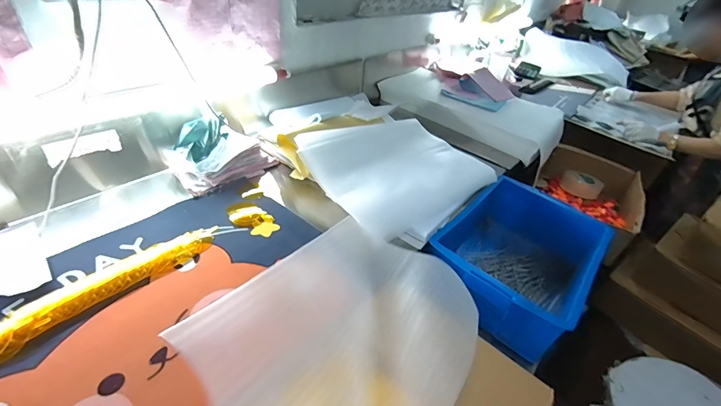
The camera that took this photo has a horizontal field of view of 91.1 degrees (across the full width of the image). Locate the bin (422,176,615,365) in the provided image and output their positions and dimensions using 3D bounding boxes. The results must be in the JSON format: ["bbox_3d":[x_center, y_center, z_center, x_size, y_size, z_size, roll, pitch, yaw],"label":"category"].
[{"bbox_3d":[0.366,0.126,0.858,0.312,0.159,0.404,29,42,26],"label":"bin"}]

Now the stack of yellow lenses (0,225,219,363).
[{"bbox_3d":[-0.423,0.129,0.595,0.076,0.016,0.366,29,42,26],"label":"stack of yellow lenses"}]

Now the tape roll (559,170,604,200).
[{"bbox_3d":[0.759,-0.066,1.214,0.123,0.041,0.123,30,42,27],"label":"tape roll"}]

